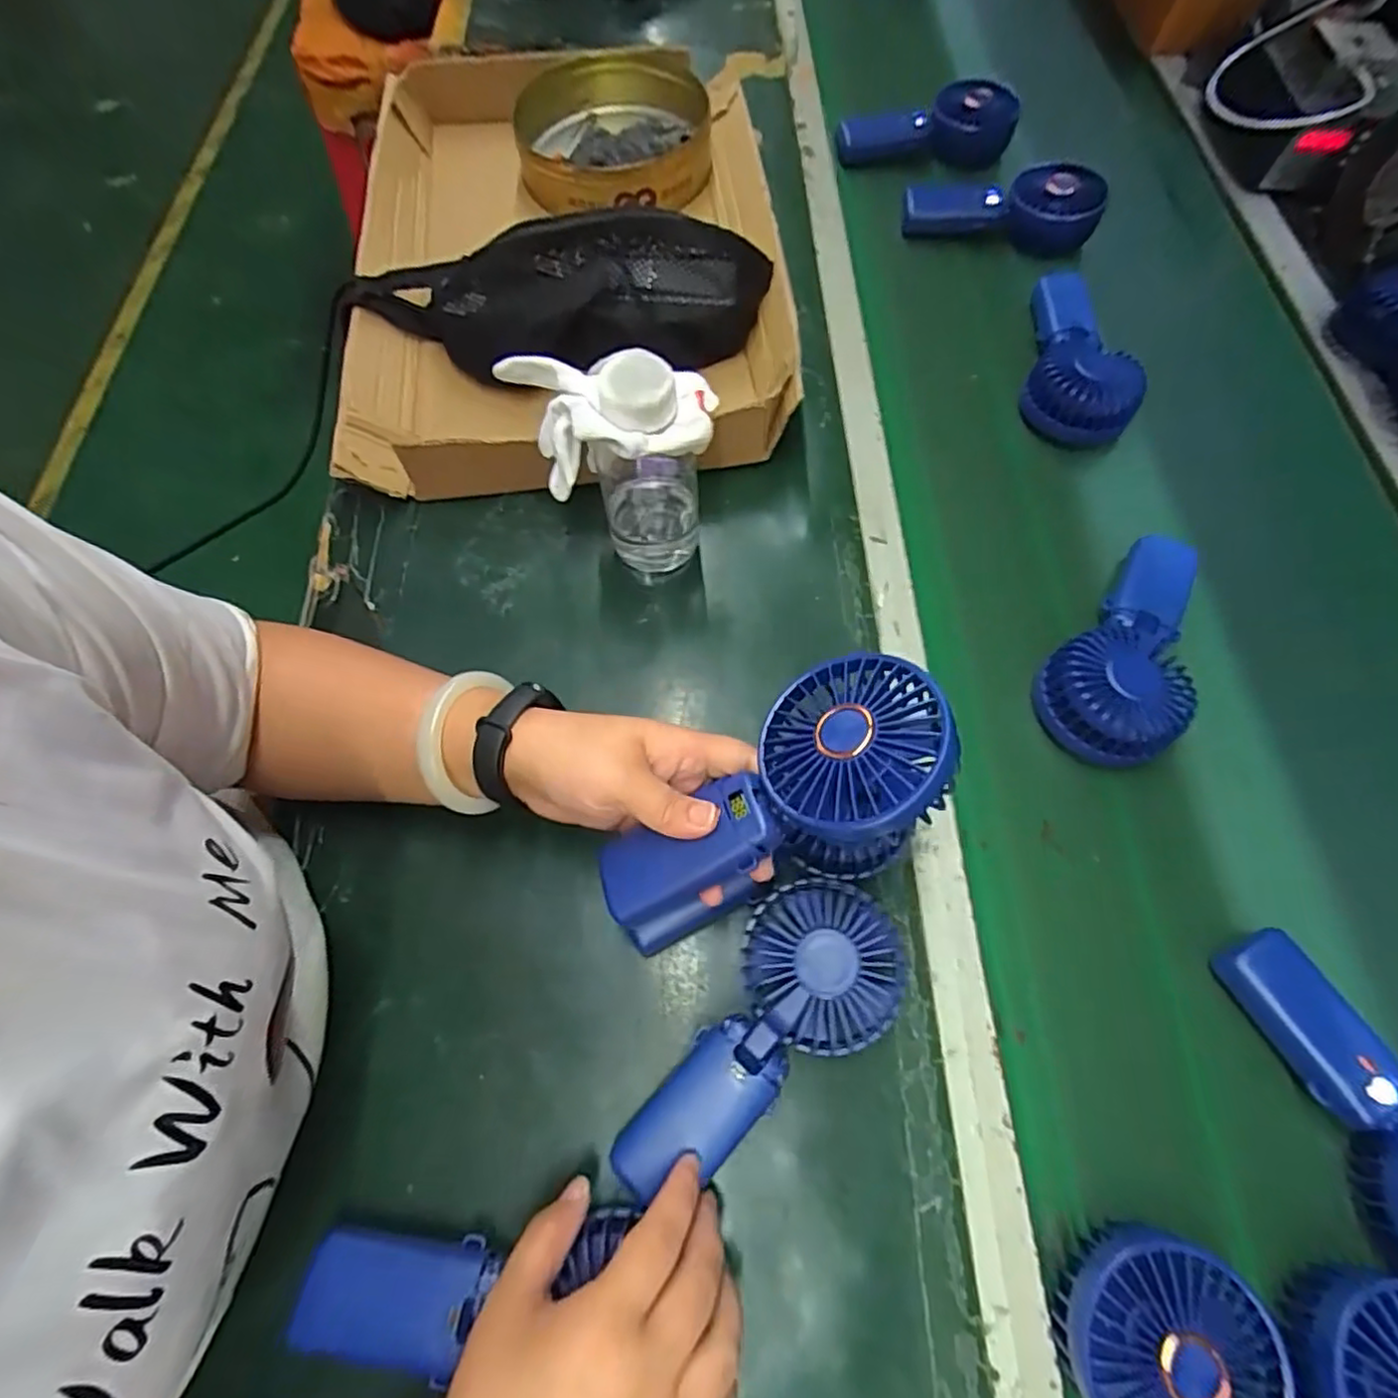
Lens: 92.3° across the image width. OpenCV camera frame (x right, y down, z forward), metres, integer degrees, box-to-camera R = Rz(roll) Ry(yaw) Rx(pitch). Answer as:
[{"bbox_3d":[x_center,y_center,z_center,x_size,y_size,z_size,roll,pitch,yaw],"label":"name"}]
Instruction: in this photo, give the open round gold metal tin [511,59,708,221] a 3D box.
[{"bbox_3d":[-0.080,-0.545,0.653,0.192,0.045,0.195,0,66,-1],"label":"open round gold metal tin"}]

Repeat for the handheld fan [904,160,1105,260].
[{"bbox_3d":[0.293,-0.473,0.652,0.179,0.051,0.071,9,66,3],"label":"handheld fan"}]

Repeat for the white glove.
[{"bbox_3d":[-0.055,-0.158,0.405,0.125,0.081,0.062,-4,66,-3],"label":"white glove"}]

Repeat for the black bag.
[{"bbox_3d":[-0.116,-0.333,0.541,0.342,0.094,0.107,-1,66,-2],"label":"black bag"}]

